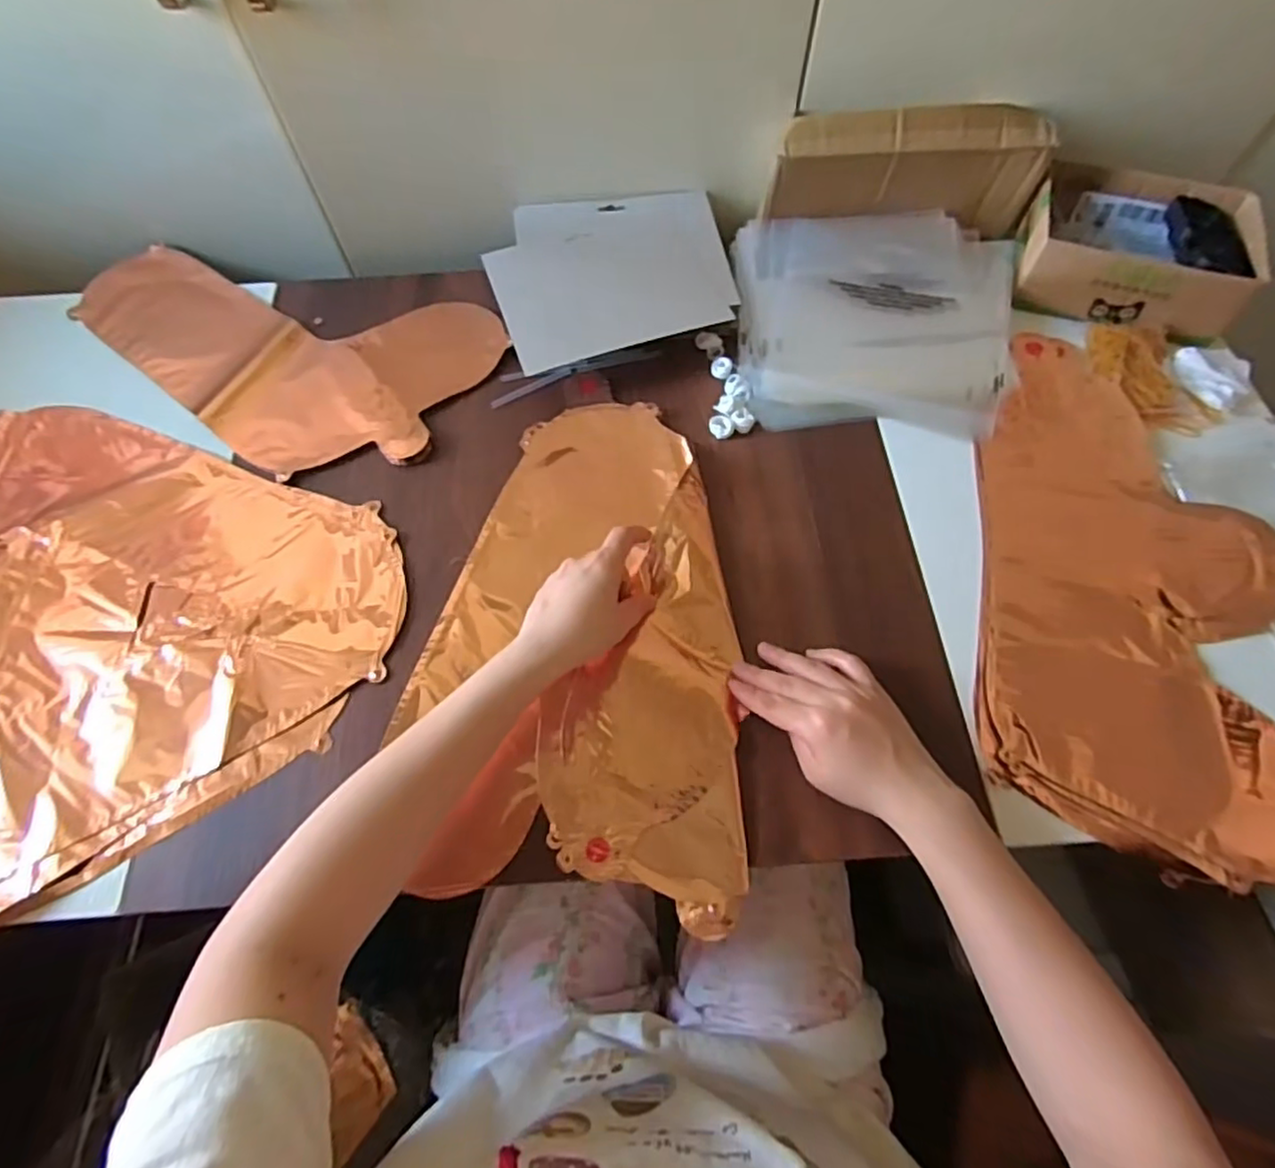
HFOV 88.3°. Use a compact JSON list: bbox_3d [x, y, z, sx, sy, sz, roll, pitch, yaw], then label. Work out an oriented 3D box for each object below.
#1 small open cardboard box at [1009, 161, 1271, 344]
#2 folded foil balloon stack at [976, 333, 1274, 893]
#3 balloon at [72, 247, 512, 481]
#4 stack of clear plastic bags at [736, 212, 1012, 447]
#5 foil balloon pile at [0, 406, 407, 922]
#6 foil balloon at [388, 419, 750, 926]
[{"bbox_3d":[0.459,-0.322,0.615,0.192,0.059,0.163,12,66,7],"label":"small open cardboard box"},{"bbox_3d":[0.380,-0.014,0.499,0.220,0.017,0.416,12,66,7],"label":"folded foil balloon stack"},{"bbox_3d":[-0.347,-0.234,0.624,0.406,0.012,0.227,26,68,13],"label":"balloon"},{"bbox_3d":[0.223,-0.246,0.605,0.254,0.029,0.234,0,65,1],"label":"stack of clear plastic bags"},{"bbox_3d":[-0.380,0.047,0.479,0.378,0.032,0.431,-1,65,1],"label":"foil balloon pile"},{"bbox_3d":[-0.040,0.026,0.494,0.226,0.026,0.388,2,65,2],"label":"foil balloon"}]

